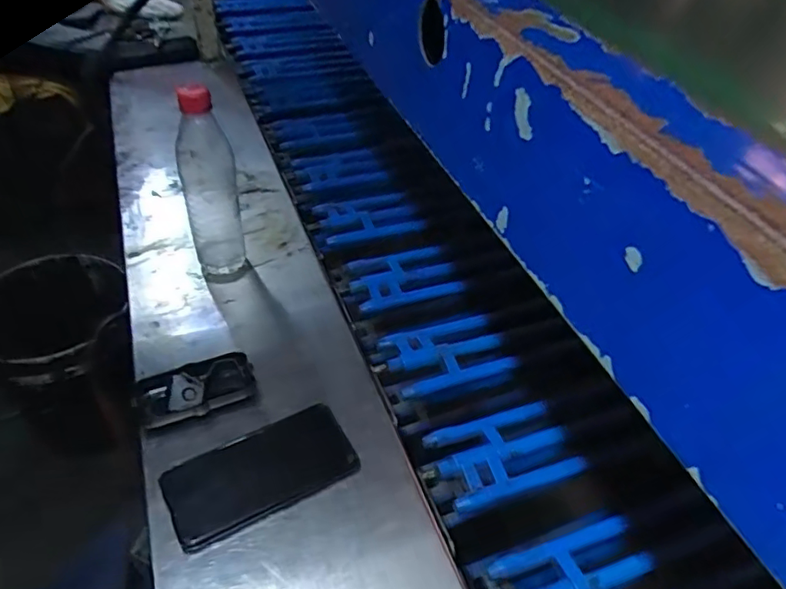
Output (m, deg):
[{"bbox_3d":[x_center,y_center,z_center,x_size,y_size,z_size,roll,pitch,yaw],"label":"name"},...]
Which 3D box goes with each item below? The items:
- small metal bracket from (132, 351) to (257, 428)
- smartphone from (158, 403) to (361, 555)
[{"bbox_3d":[-0.190,0.093,0.562,0.106,0.031,0.055,-17,47,-21],"label":"small metal bracket"},{"bbox_3d":[-0.116,0.156,0.516,0.158,0.009,0.083,-20,48,-23],"label":"smartphone"}]

